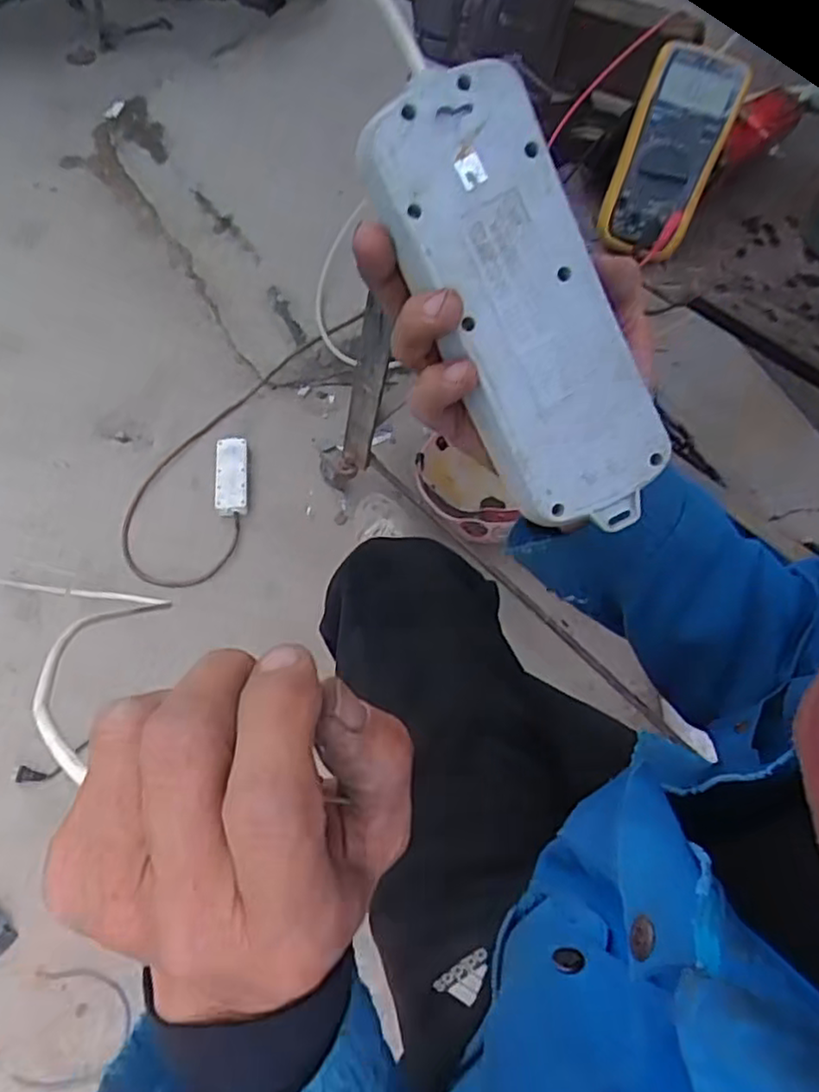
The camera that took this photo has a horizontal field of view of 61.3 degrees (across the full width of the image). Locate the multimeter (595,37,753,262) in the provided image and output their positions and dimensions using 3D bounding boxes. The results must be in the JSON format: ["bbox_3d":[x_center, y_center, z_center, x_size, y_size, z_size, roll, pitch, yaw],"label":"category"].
[{"bbox_3d":[0.264,-0.399,0.697,0.092,0.035,0.198,22,99,10],"label":"multimeter"}]

